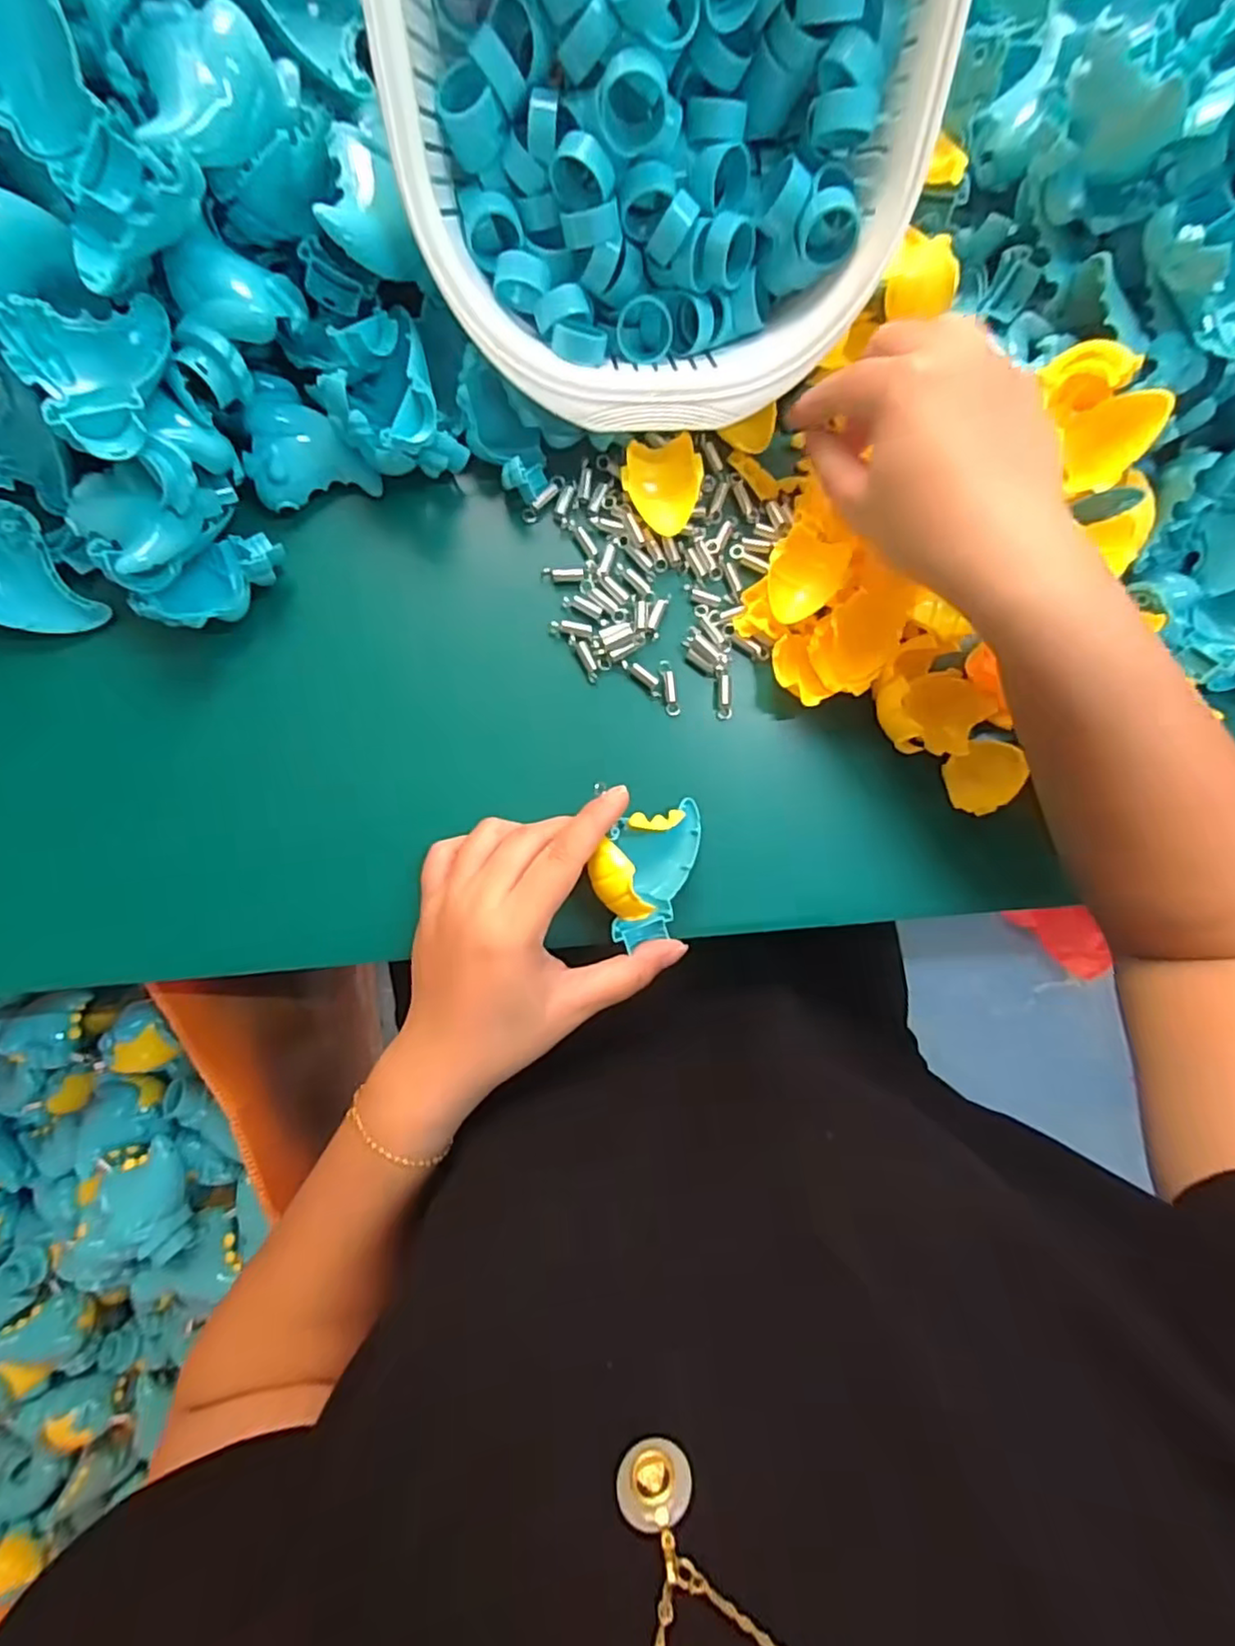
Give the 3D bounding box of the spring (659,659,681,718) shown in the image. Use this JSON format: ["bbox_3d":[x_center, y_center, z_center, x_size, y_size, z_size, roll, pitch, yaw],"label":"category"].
[{"bbox_3d":[0.028,-0.072,0.343,0.007,0.004,0.030,-12,91,-7],"label":"spring"}]

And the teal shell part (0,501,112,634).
[{"bbox_3d":[-0.281,-0.114,0.294,0.070,0.030,0.049,-2,90,-7],"label":"teal shell part"}]

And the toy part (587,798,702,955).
[{"bbox_3d":[0.014,0.021,0.320,0.048,0.035,0.074,21,87,-6],"label":"toy part"}]

